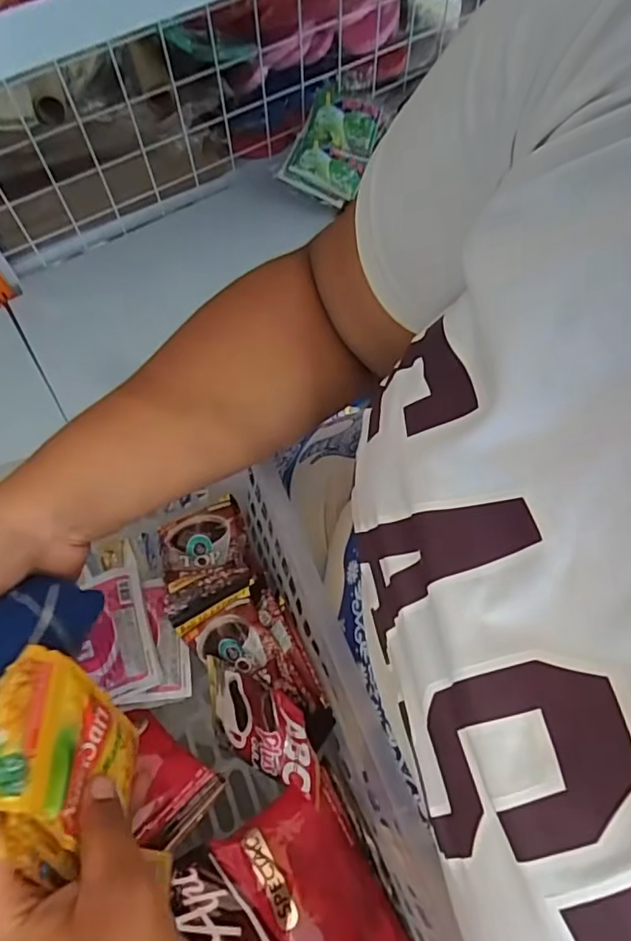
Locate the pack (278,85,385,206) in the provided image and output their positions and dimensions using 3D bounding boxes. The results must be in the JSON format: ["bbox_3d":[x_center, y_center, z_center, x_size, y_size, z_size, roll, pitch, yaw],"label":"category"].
[{"bbox_3d":[0.026,-0.468,0.822,0.105,0.051,0.181,21,67,11],"label":"pack"}]

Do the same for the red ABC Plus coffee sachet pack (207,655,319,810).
[{"bbox_3d":[-0.039,0.180,0.406,0.103,0.016,0.067,15,108,35],"label":"red ABC Plus coffee sachet pack"}]

